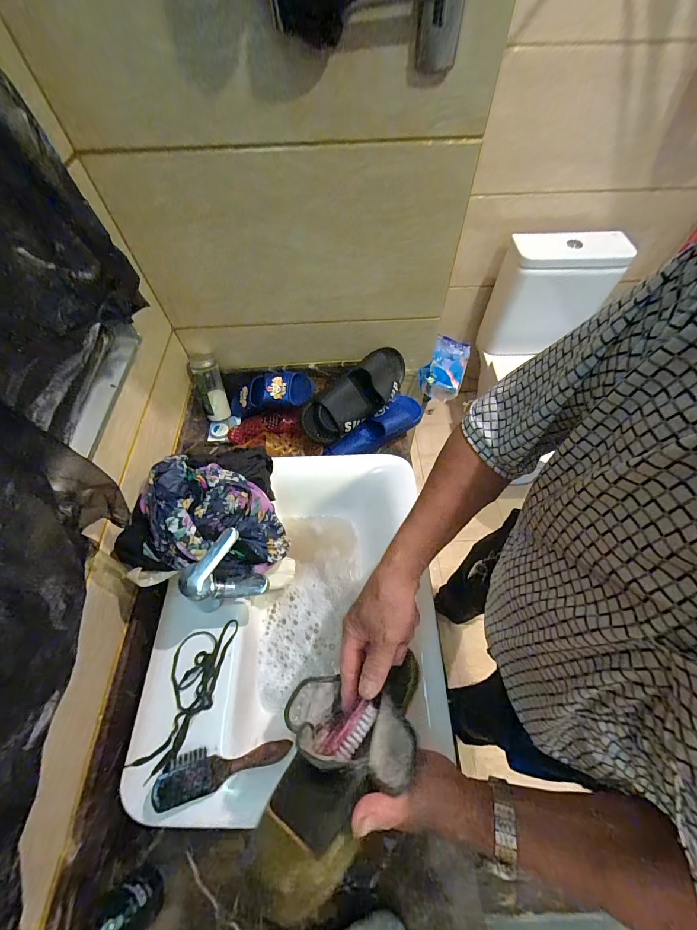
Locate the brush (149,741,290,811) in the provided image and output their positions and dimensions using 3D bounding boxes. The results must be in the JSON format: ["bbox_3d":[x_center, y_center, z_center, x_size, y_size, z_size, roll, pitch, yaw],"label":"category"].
[{"bbox_3d":[-0.167,0.404,0.462,0.170,0.032,0.048,-12,60,-6],"label":"brush"}]

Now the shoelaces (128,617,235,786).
[{"bbox_3d":[-0.240,0.336,0.513,0.079,0.016,0.201,9,60,7],"label":"shoelaces"}]

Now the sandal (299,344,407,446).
[{"bbox_3d":[0.025,-0.166,0.801,0.308,0.060,0.116,-40,104,-17],"label":"sandal"}]

